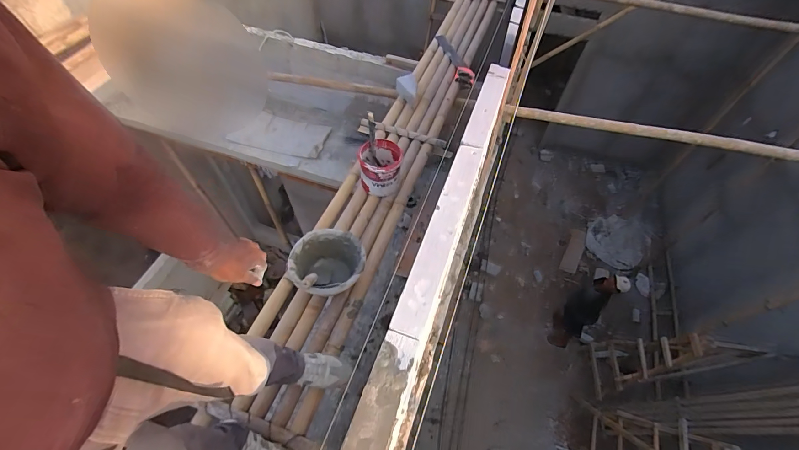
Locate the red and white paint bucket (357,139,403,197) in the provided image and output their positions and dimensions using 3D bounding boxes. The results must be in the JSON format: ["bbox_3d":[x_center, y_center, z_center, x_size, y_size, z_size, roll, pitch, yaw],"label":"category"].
[{"bbox_3d":[-0.088,-0.252,1.579,0.181,0.239,0.181,1,56,-1],"label":"red and white paint bucket"}]

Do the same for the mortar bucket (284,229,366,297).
[{"bbox_3d":[-0.260,0.160,1.295,0.263,0.203,0.240,1,56,-1],"label":"mortar bucket"}]

